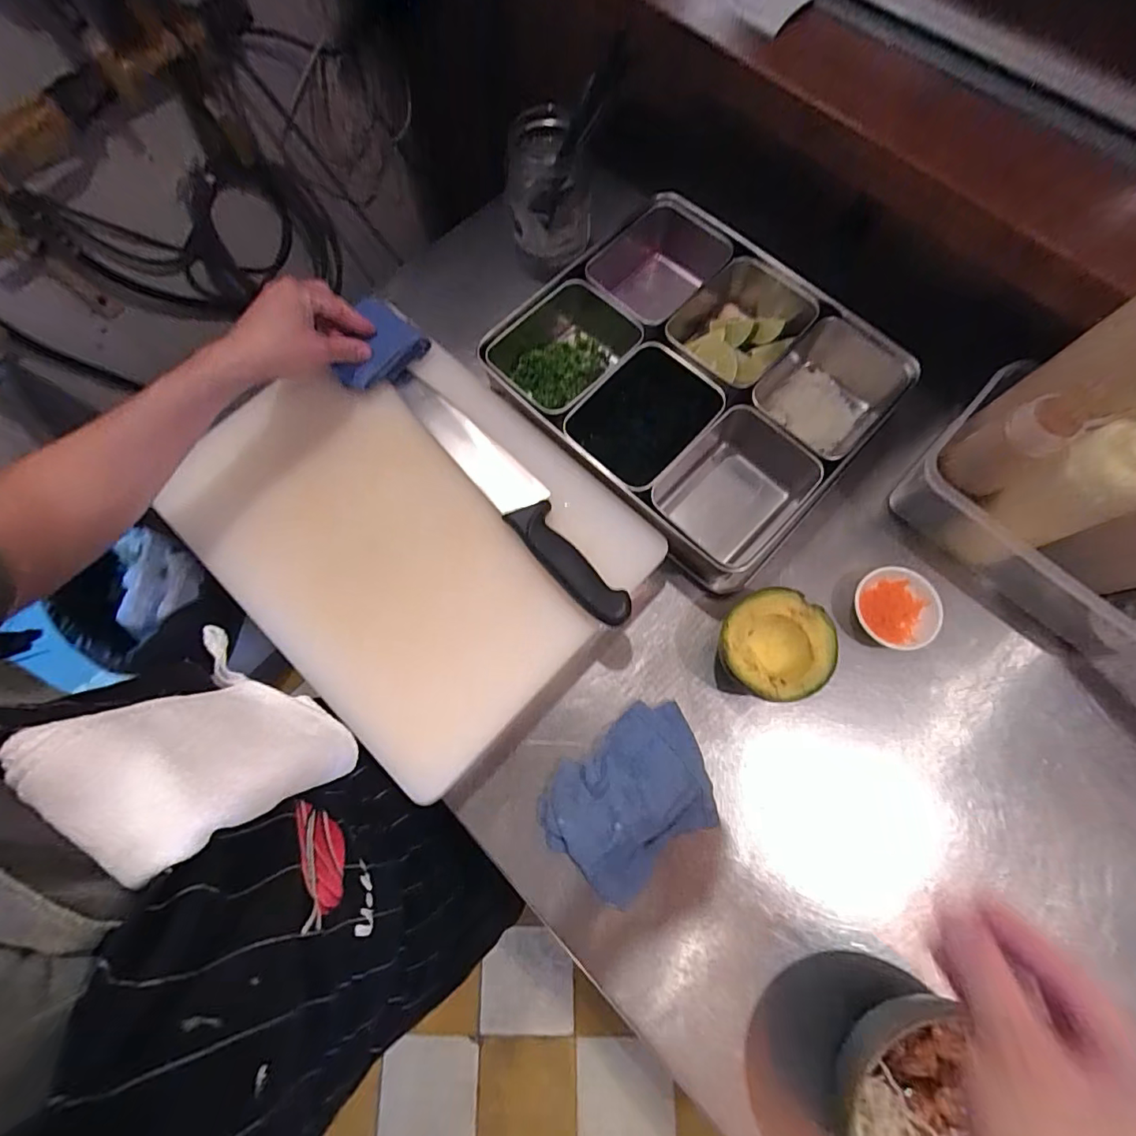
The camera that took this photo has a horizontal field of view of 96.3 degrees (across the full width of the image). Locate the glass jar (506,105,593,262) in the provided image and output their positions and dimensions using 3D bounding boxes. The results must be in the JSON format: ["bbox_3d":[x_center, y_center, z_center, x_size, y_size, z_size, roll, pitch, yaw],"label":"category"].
[{"bbox_3d":[-0.022,-0.404,0.547,0.083,0.121,0.083,0,74,1],"label":"glass jar"}]

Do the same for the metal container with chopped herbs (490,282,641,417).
[{"bbox_3d":[0.001,-0.219,0.523,0.153,0.057,0.110,-44,78,-10],"label":"metal container with chopped herbs"}]

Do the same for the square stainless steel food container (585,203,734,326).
[{"bbox_3d":[0.095,-0.310,0.549,0.108,0.076,0.130,39,78,11],"label":"square stainless steel food container"}]

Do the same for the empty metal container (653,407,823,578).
[{"bbox_3d":[0.162,-0.077,0.483,0.111,0.058,0.158,42,79,11],"label":"empty metal container"}]

